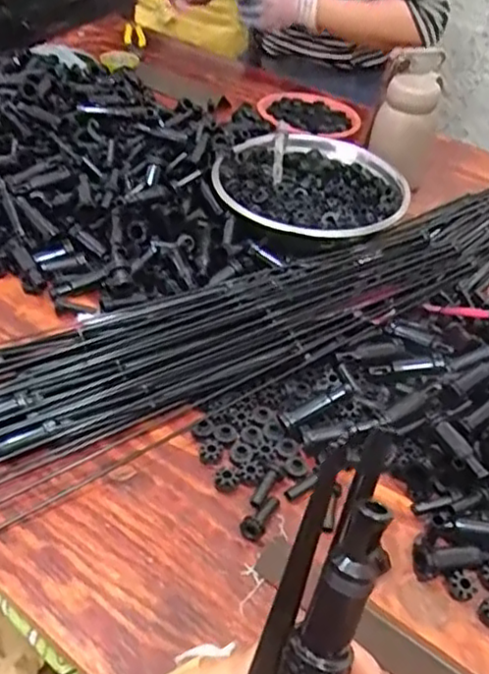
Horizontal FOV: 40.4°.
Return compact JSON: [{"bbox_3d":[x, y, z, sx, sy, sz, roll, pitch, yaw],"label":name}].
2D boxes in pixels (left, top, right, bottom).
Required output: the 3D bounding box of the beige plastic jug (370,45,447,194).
[{"bbox_3d":[0.217,-0.285,0.898,0.081,0.176,0.136,15,42,10],"label":"beige plastic jug"}]

